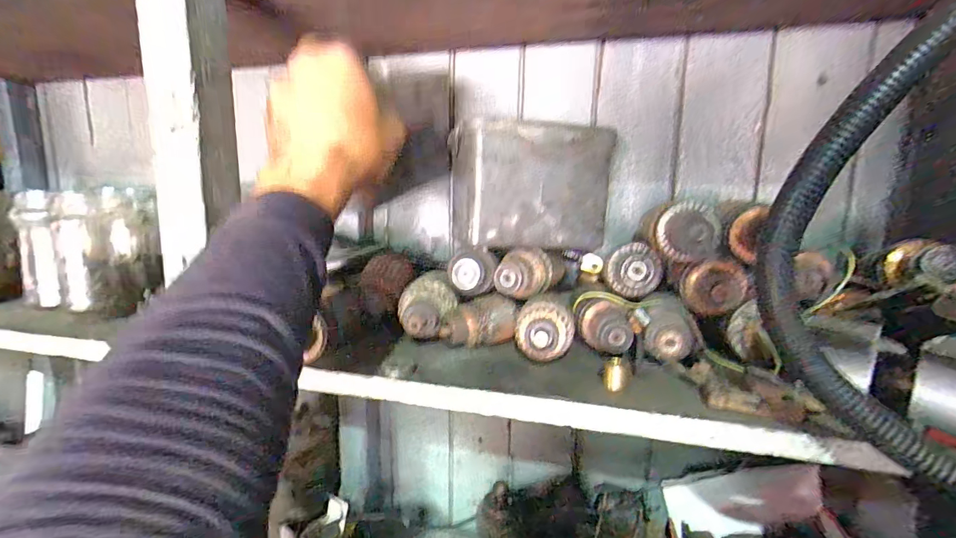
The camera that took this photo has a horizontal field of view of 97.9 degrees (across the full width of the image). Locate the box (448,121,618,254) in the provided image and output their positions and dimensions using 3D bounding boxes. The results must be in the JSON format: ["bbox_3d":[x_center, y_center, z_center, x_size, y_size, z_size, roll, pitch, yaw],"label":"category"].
[{"bbox_3d":[0.052,-0.079,0.408,0.144,0.112,0.071,-4,11,-26],"label":"box"}]

